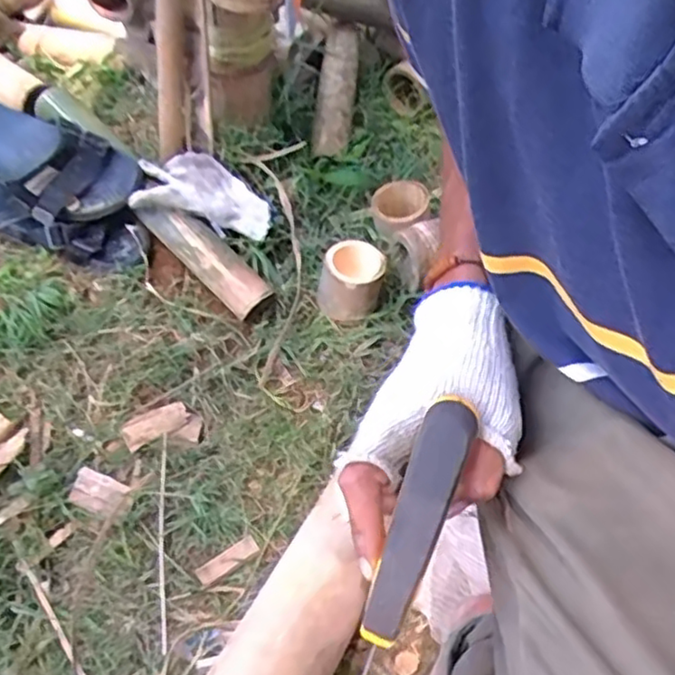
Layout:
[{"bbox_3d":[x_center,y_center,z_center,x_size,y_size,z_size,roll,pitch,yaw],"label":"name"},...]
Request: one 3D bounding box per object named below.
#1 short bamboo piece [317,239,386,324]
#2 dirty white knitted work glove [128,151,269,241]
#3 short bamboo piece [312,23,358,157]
[{"bbox_3d":[0.017,-0.071,0.855,0.087,0.081,0.075,-2,51,2],"label":"short bamboo piece"},{"bbox_3d":[-0.174,-0.189,0.876,0.163,0.072,0.101,-2,53,2],"label":"dirty white knitted work glove"},{"bbox_3d":[-0.002,-0.391,1.061,0.051,0.039,0.267,4,66,7],"label":"short bamboo piece"}]

